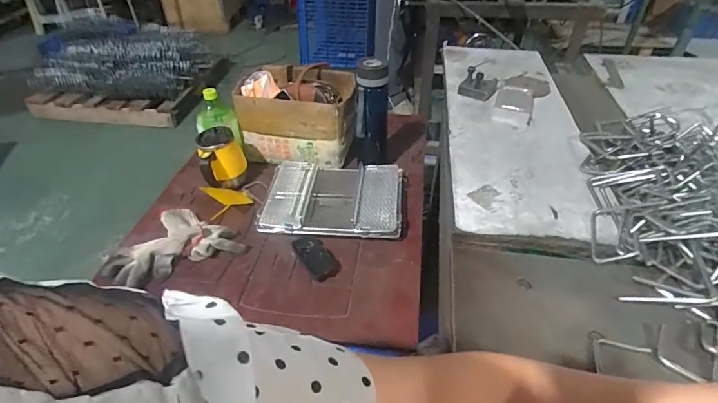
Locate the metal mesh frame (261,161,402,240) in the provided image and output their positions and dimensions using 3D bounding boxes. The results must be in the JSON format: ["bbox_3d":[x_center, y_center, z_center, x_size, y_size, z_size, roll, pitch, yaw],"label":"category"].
[{"bbox_3d":[-0.060,-0.013,0.959,0.313,0.028,0.238,3,39,4],"label":"metal mesh frame"}]

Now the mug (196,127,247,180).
[{"bbox_3d":[-0.332,-0.117,1.007,0.099,0.084,0.110,-18,42,-20],"label":"mug"}]

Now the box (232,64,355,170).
[{"bbox_3d":[-0.160,-0.237,1.123,0.293,0.171,0.250,3,39,4],"label":"box"}]

